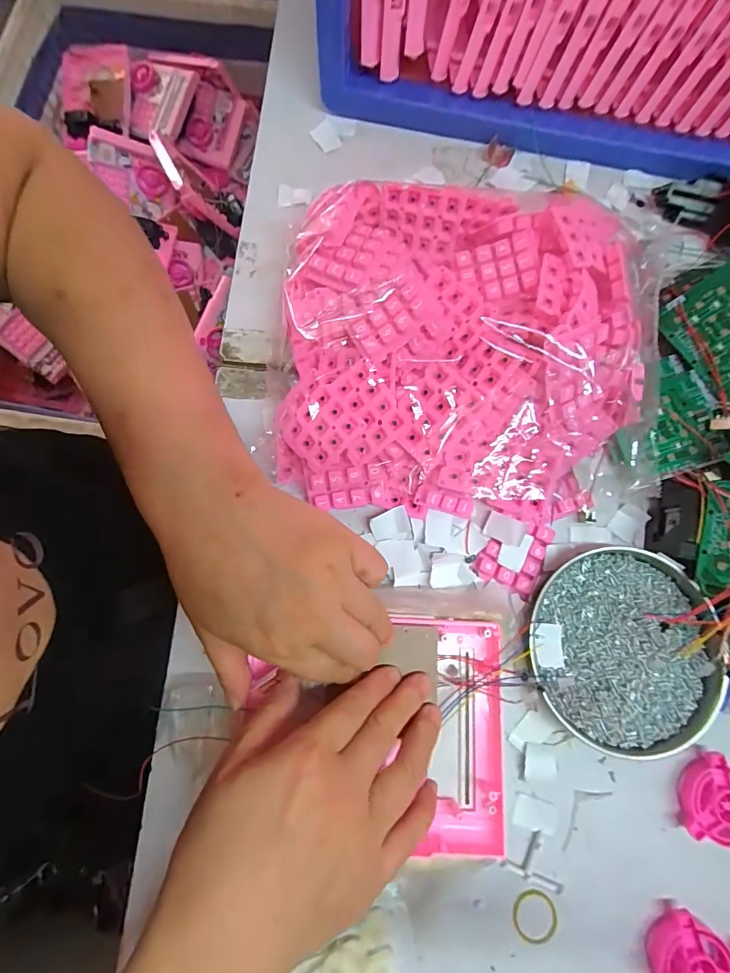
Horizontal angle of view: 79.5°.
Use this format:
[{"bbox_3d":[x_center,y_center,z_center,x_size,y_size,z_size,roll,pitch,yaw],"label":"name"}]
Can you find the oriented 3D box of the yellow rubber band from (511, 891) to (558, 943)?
[{"bbox_3d":[0.112,0.283,0.287,0.029,0.004,0.032,-29,80,-7],"label":"yellow rubber band"}]

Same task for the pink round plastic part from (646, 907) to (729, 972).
[{"bbox_3d":[0.206,0.307,0.279,0.052,0.020,0.051,0,78,-2],"label":"pink round plastic part"}]

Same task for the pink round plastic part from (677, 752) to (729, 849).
[{"bbox_3d":[0.243,0.220,0.300,0.052,0.019,0.049,0,78,-2],"label":"pink round plastic part"}]

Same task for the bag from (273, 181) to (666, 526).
[{"bbox_3d":[0.076,-0.096,0.318,0.271,0.077,0.226,3,78,-1],"label":"bag"}]

